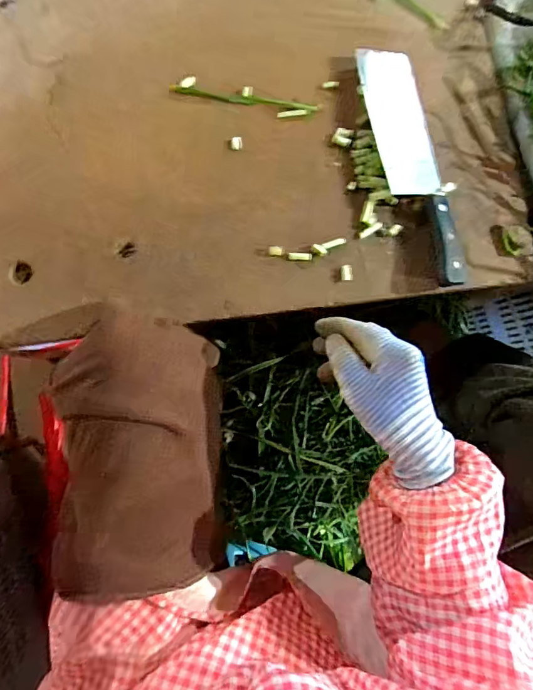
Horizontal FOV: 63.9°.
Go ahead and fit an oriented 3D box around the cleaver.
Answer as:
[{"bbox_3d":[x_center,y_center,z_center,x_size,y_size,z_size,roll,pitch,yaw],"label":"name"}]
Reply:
[{"bbox_3d":[0.160,-0.197,0.459,0.068,0.020,0.271,-13,85,-8],"label":"cleaver"}]

